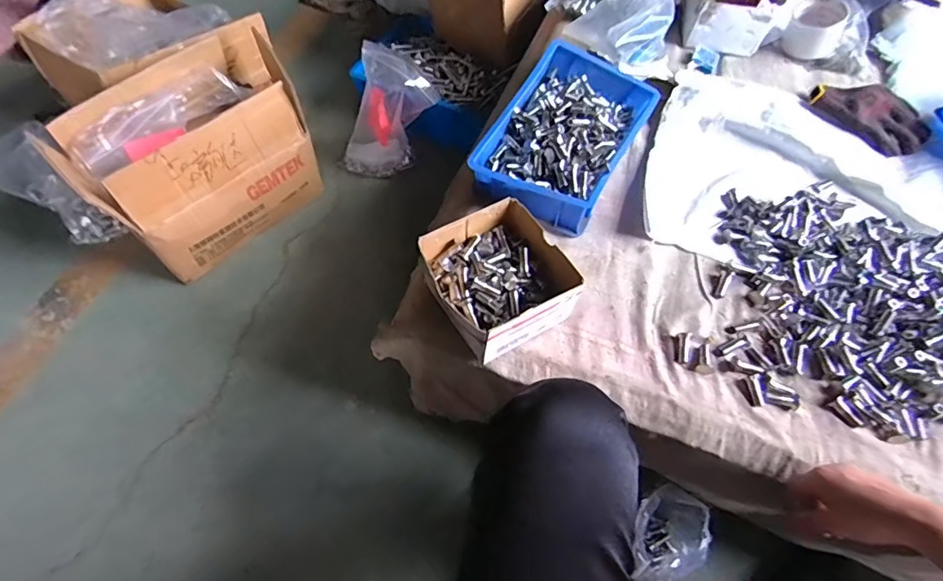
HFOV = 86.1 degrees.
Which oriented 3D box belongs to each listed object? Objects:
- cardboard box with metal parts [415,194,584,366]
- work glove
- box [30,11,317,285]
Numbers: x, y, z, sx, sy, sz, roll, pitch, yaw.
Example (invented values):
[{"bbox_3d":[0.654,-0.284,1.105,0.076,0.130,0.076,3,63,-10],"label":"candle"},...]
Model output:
[{"bbox_3d":[0.030,-0.010,0.592,0.136,0.083,0.146,-25,63,-13],"label":"cardboard box with metal parts"},{"bbox_3d":[0.607,-0.270,0.772,0.173,0.039,0.078,36,66,19],"label":"work glove"},{"bbox_3d":[-0.494,-0.281,0.979,0.291,0.249,0.454,40,67,19],"label":"box"}]

